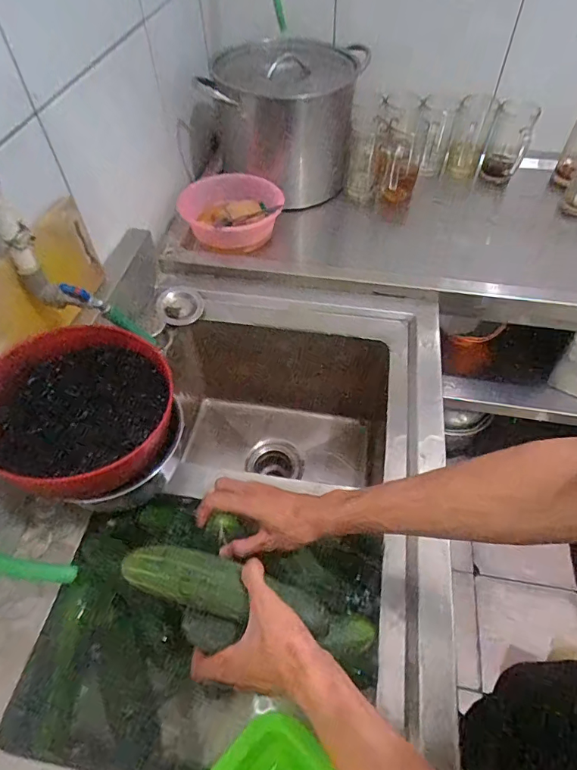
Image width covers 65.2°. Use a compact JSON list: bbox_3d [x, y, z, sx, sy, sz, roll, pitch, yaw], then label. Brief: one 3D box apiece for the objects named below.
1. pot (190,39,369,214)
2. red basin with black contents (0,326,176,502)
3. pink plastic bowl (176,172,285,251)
[{"bbox_3d":[-0.008,-0.559,0.984,0.315,0.256,0.303,0,53,1],"label":"pot"},{"bbox_3d":[-0.255,0.032,0.557,0.223,0.077,0.205,0,53,1],"label":"red basin with black contents"},{"bbox_3d":[-0.116,-0.364,0.962,0.206,0.081,0.194,0,53,1],"label":"pink plastic bowl"}]

